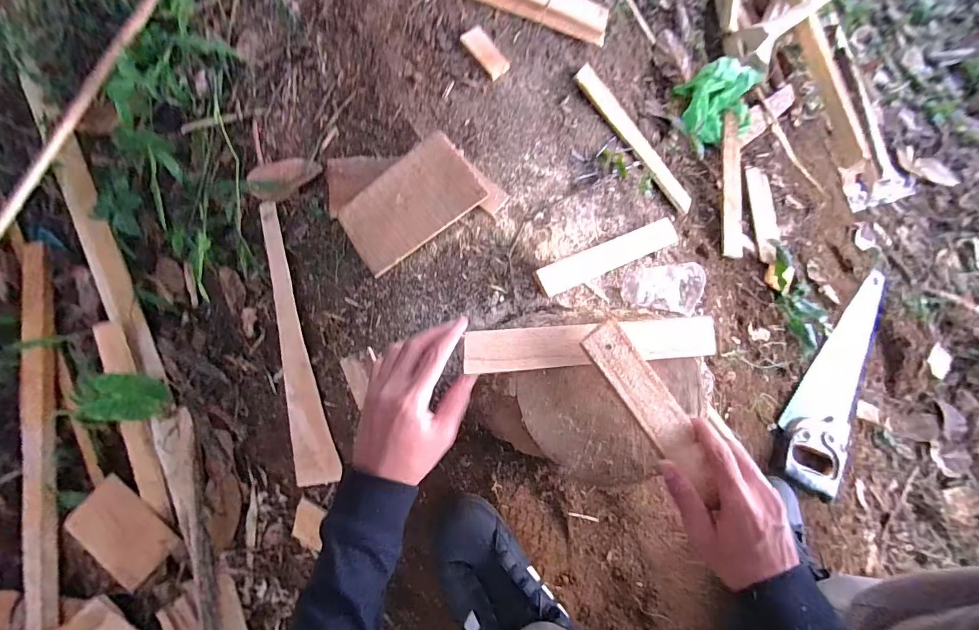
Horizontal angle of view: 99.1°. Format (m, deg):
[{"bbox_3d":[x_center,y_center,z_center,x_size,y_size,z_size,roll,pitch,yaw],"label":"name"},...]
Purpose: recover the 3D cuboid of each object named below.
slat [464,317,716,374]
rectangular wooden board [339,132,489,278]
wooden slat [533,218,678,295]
[{"bbox_3d":[0.098,0.027,0.393,0.242,0.009,0.038,-3,84,-9],"label":"slat"},{"bbox_3d":[-0.108,-0.146,0.554,0.185,0.007,0.105,-34,95,8],"label":"rectangular wooden board"},{"bbox_3d":[0.172,-0.084,0.587,0.247,0.005,0.041,-23,95,-22],"label":"wooden slat"}]

